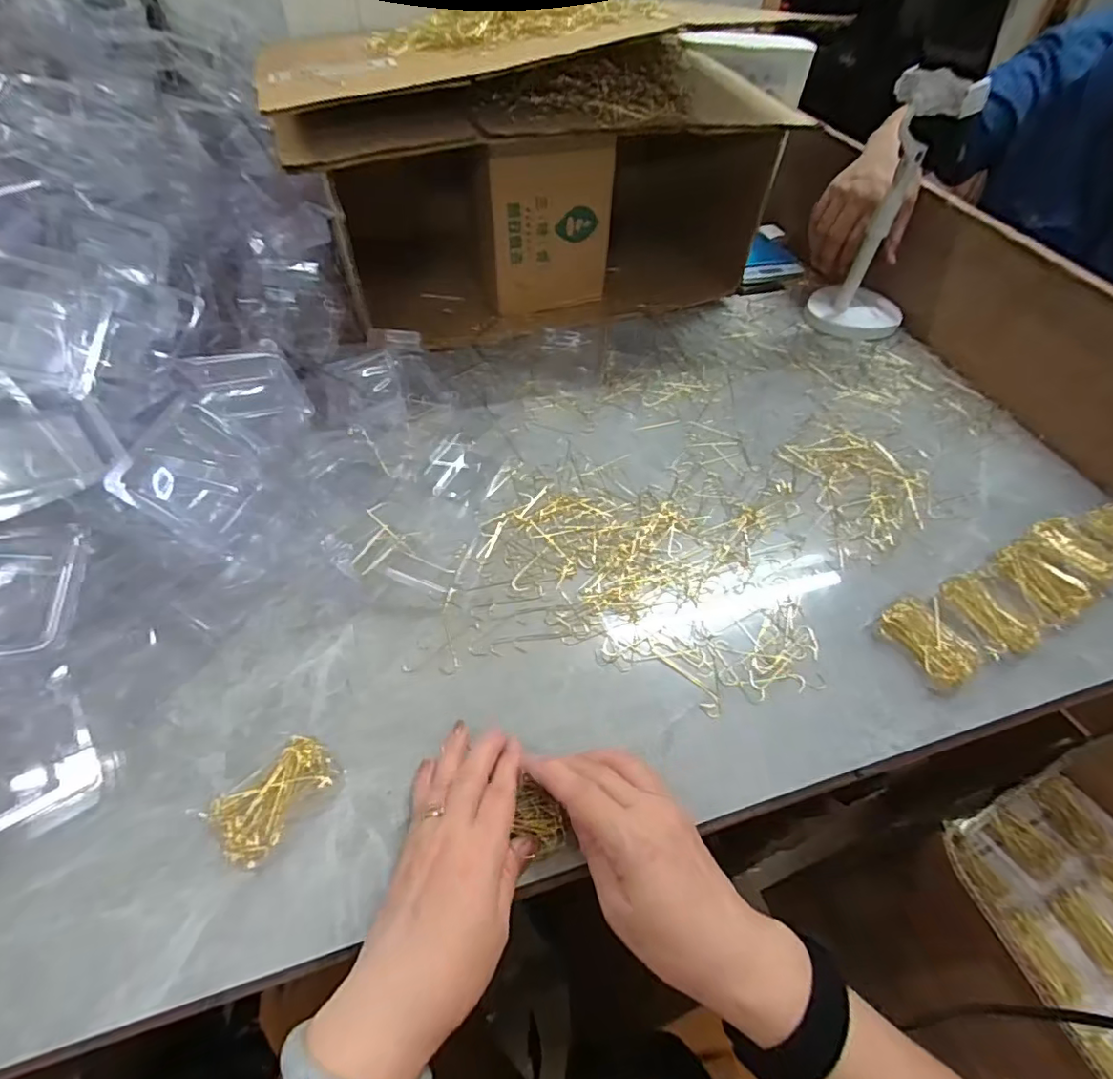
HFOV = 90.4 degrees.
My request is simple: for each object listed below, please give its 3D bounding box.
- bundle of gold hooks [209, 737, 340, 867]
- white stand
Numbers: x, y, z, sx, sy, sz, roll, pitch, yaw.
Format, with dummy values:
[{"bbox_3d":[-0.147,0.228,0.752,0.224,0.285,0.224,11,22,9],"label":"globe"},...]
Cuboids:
[{"bbox_3d":[-0.175,0.162,0.347,0.046,0.015,0.070,38,58,25],"label":"bundle of gold hooks"},{"bbox_3d":[0.409,-0.385,0.663,0.121,0.269,0.109,29,54,19],"label":"white stand"}]

